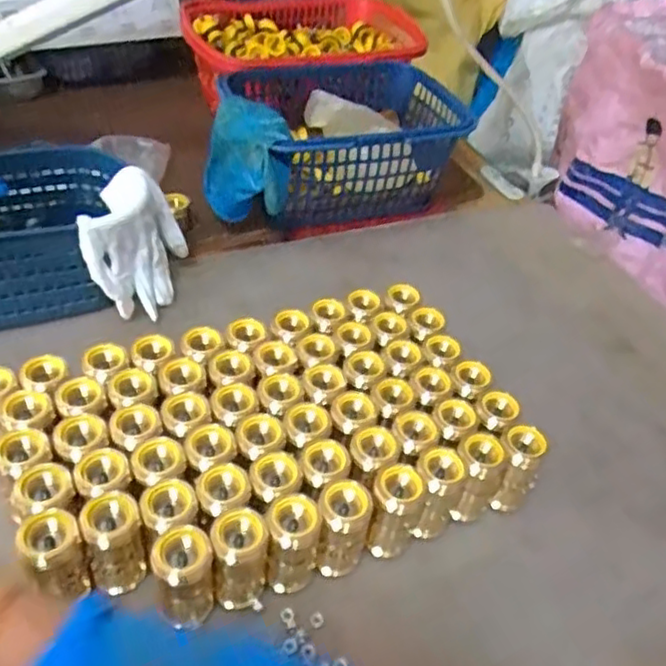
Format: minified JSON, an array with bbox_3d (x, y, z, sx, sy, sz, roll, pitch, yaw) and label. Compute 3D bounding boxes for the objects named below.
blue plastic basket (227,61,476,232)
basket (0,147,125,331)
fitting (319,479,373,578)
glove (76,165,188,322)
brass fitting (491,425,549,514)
[{"bbox_3d":[0.016,-0.210,0.732,0.223,0.114,0.183,-12,46,-19],"label":"blue plastic basket"},{"bbox_3d":[-0.284,-0.083,0.576,0.208,0.098,0.167,-15,47,-22],"label":"basket"},{"bbox_3d":[0.005,0.121,0.406,0.029,0.063,0.029,4,43,-3],"label":"fitting"},{"bbox_3d":[-0.170,-0.075,0.568,0.071,0.091,0.110,2,43,-5],"label":"glove"},{"bbox_3d":[0.127,0.092,0.452,0.028,0.056,0.026,23,45,17],"label":"brass fitting"}]

